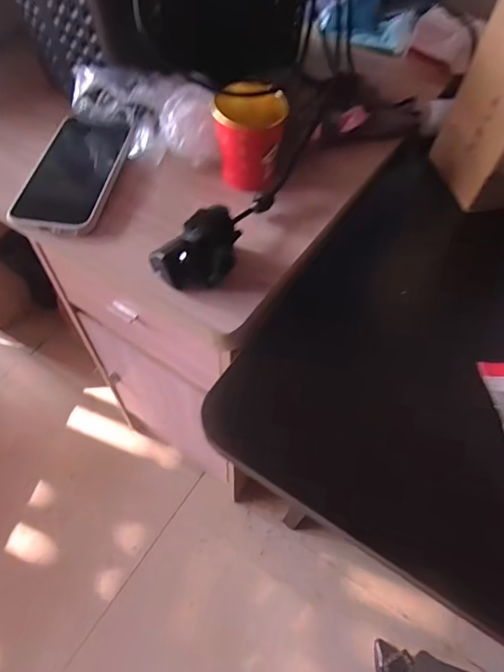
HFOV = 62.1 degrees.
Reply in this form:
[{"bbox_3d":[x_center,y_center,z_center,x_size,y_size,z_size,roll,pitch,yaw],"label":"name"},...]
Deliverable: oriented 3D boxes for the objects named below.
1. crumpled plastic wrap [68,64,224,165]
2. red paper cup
[{"bbox_3d":[-0.098,-0.218,0.414,0.149,0.058,0.075,19,58,11],"label":"crumpled plastic wrap"},{"bbox_3d":[-0.001,-0.186,0.394,0.062,0.072,0.060,1,56,-1],"label":"red paper cup"}]

